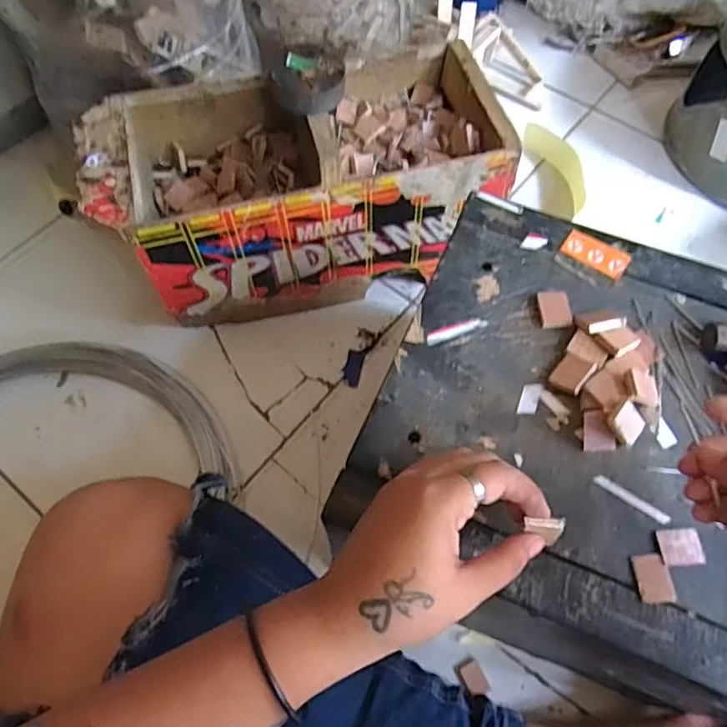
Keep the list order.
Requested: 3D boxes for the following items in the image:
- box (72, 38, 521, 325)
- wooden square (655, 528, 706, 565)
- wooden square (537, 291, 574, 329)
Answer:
[{"bbox_3d":[-0.061,-0.173,0.603,0.372,0.177,0.181,-10,64,-5],"label":"box"},{"bbox_3d":[0.180,0.103,0.333,0.024,0.004,0.020,-3,64,-2],"label":"wooden square"},{"bbox_3d":[0.130,-0.037,0.402,0.022,0.006,0.029,-1,64,-1],"label":"wooden square"}]

